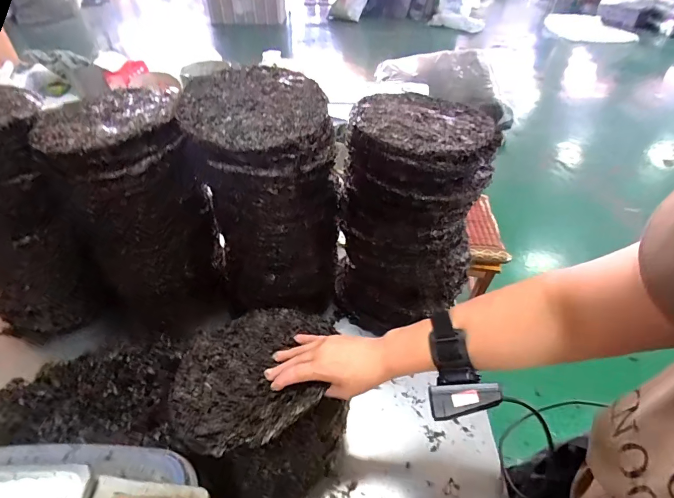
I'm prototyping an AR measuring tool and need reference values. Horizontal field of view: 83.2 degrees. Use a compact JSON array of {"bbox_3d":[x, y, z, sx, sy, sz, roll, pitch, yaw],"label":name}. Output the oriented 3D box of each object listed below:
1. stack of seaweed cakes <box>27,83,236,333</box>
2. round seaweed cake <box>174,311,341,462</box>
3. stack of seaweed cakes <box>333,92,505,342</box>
[{"bbox_3d":[-0.326,-0.031,0.661,0.200,0.408,0.179,-21,46,-22],"label":"stack of seaweed cakes"},{"bbox_3d":[-0.101,0.149,0.460,0.182,0.029,0.206,-13,29,0],"label":"round seaweed cake"},{"bbox_3d":[0.120,-0.046,0.646,0.210,0.350,0.195,17,45,18],"label":"stack of seaweed cakes"}]

